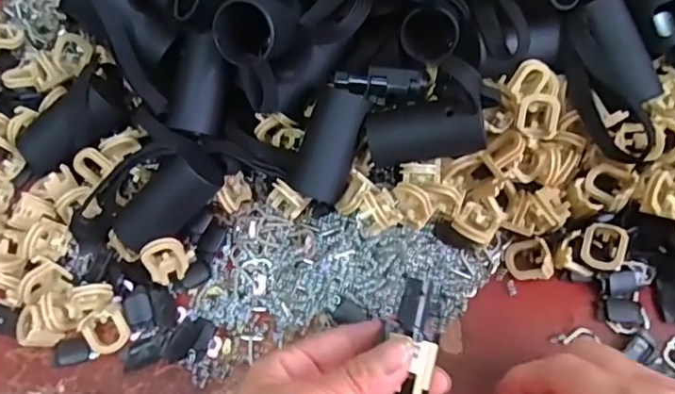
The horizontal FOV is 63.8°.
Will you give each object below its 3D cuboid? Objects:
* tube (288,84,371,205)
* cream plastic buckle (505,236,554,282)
[{"bbox_3d":[-0.002,-0.030,0.310,0.031,0.027,0.062,23,105,12],"label":"tube"},{"bbox_3d":[0.109,0.035,0.305,0.025,0.014,0.020,-1,65,2],"label":"cream plastic buckle"}]

